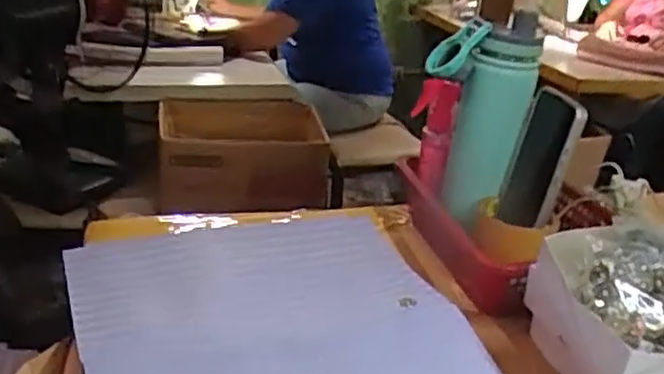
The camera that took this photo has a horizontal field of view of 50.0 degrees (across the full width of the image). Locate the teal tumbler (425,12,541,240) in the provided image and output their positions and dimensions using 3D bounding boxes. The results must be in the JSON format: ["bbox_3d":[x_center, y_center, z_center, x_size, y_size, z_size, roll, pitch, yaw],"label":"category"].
[{"bbox_3d":[0.155,-0.062,0.765,0.105,0.228,0.081,10,25,14],"label":"teal tumbler"}]

